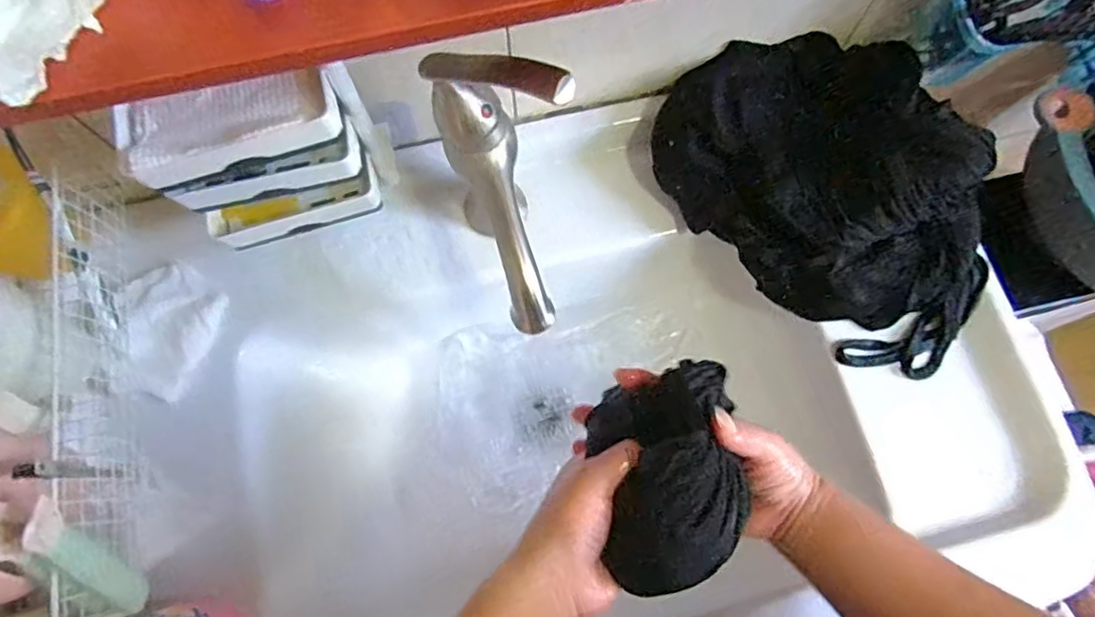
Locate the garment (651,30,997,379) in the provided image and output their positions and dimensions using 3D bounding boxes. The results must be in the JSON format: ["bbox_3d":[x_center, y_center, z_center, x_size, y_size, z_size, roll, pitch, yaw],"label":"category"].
[{"bbox_3d":[0.241,-0.103,0.498,0.183,0.094,0.302,-43,77,-12],"label":"garment"}]

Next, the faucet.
[{"bbox_3d":[-0.021,-0.078,0.382,0.068,0.117,0.156,-17,74,-5],"label":"faucet"}]

